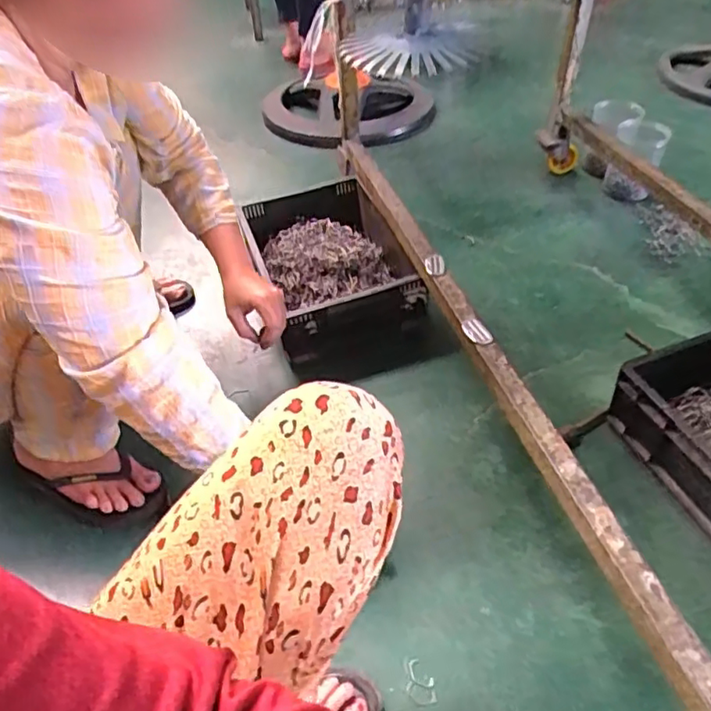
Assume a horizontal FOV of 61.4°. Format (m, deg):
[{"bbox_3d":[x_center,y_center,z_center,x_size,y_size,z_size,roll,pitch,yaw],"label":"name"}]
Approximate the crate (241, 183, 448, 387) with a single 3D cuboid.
[{"bbox_3d":[-0.039,-0.138,1.035,0.254,0.124,0.376,-12,46,-8],"label":"crate"}]

